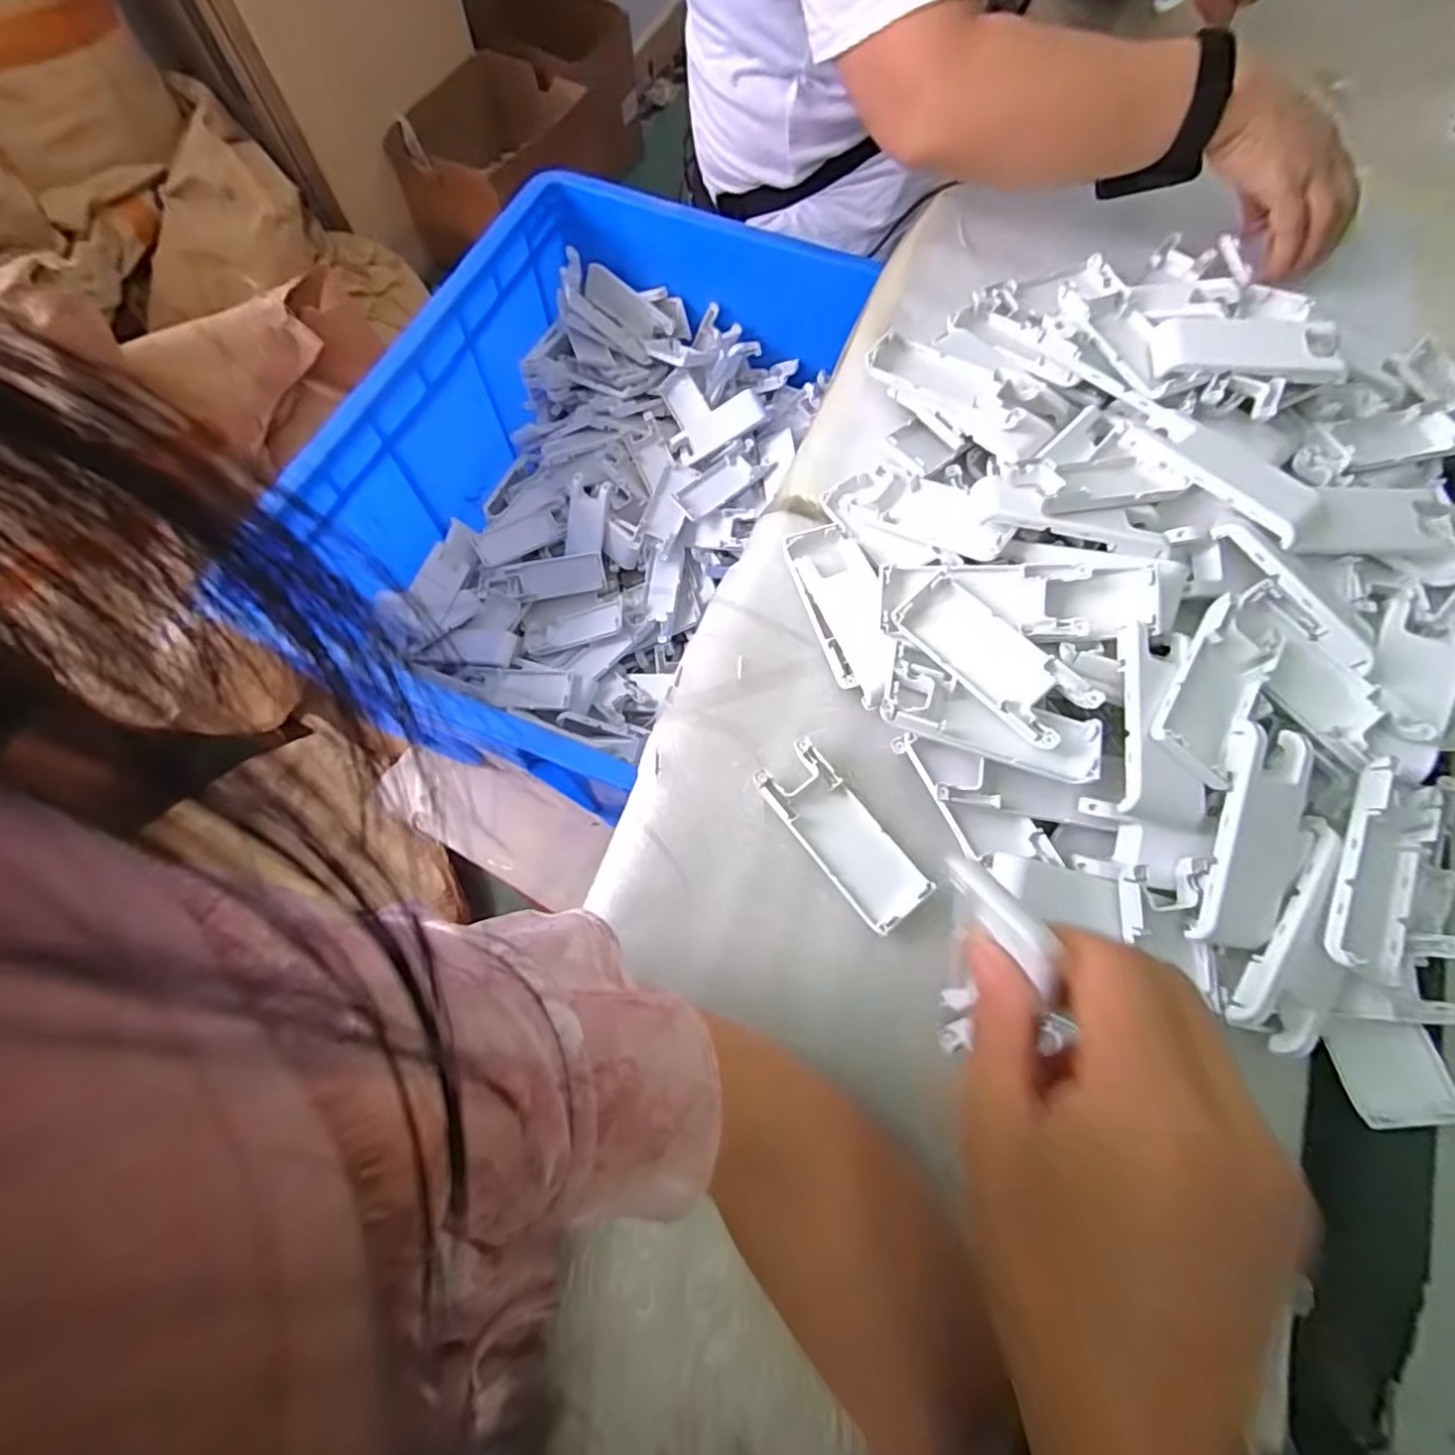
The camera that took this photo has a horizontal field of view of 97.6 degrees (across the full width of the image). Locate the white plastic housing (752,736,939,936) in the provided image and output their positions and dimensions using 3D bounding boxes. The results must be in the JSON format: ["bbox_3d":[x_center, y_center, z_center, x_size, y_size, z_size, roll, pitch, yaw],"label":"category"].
[{"bbox_3d":[0.061,0.057,0.340,0.039,0.010,0.102,-37,74,-11],"label":"white plastic housing"}]

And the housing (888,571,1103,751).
[{"bbox_3d":[0.136,-0.037,0.332,0.039,0.021,0.102,-37,75,-11],"label":"housing"}]

